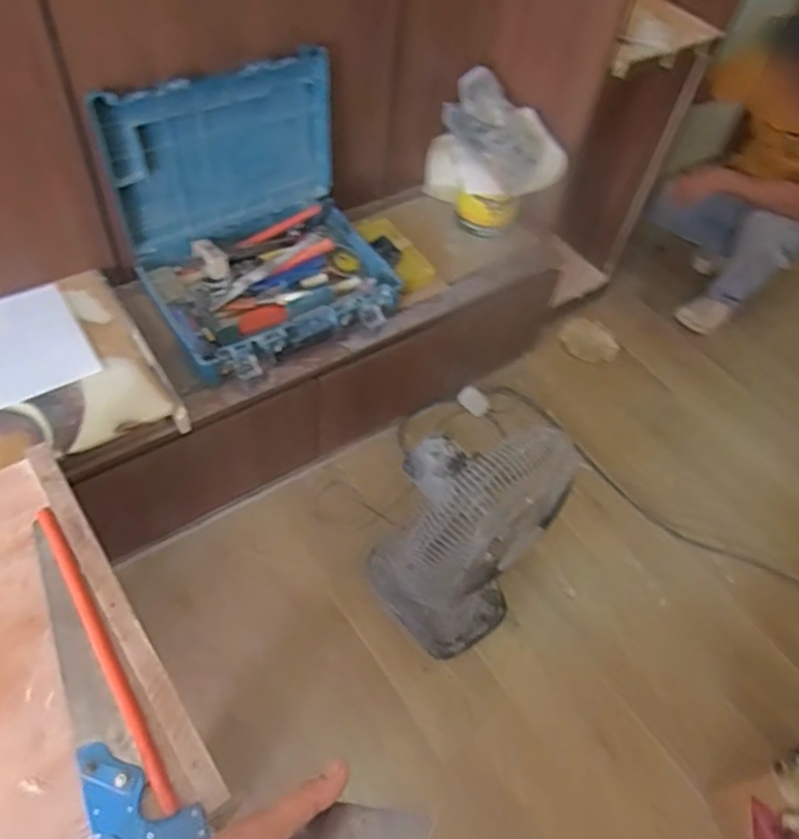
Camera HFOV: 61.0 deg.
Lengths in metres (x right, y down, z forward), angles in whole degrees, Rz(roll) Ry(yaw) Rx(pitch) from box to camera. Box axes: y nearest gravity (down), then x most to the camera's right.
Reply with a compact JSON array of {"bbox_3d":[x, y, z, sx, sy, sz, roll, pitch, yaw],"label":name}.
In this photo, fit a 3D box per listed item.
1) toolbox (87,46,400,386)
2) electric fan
[{"bbox_3d":[-0.275,-0.403,1.362,0.503,0.398,0.412,-21,59,-22],"label":"toolbox"},{"bbox_3d":[0.123,0.215,1.360,0.309,0.586,0.302,-31,63,-24],"label":"electric fan"}]

